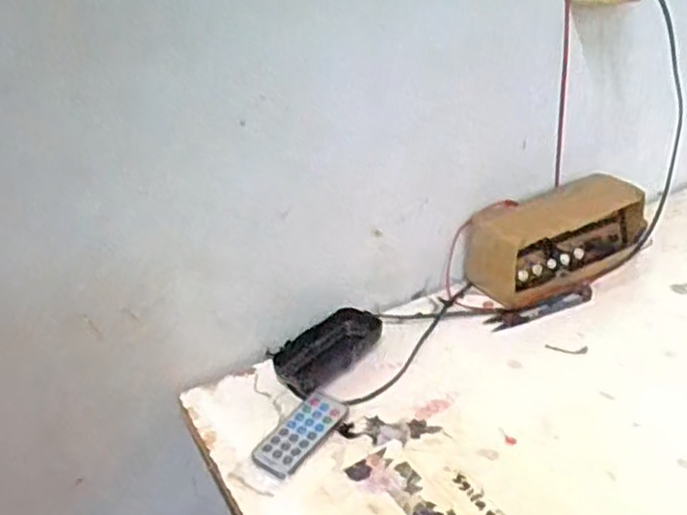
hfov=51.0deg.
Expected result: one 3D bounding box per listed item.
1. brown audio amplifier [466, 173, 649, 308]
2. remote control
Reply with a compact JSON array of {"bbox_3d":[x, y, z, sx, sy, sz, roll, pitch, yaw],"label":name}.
[{"bbox_3d":[0.226,-0.025,0.749,0.192,0.079,0.082,-16,33,-16],"label":"brown audio amplifier"},{"bbox_3d":[-0.034,0.142,0.591,0.041,0.013,0.090,19,39,35],"label":"remote control"}]

